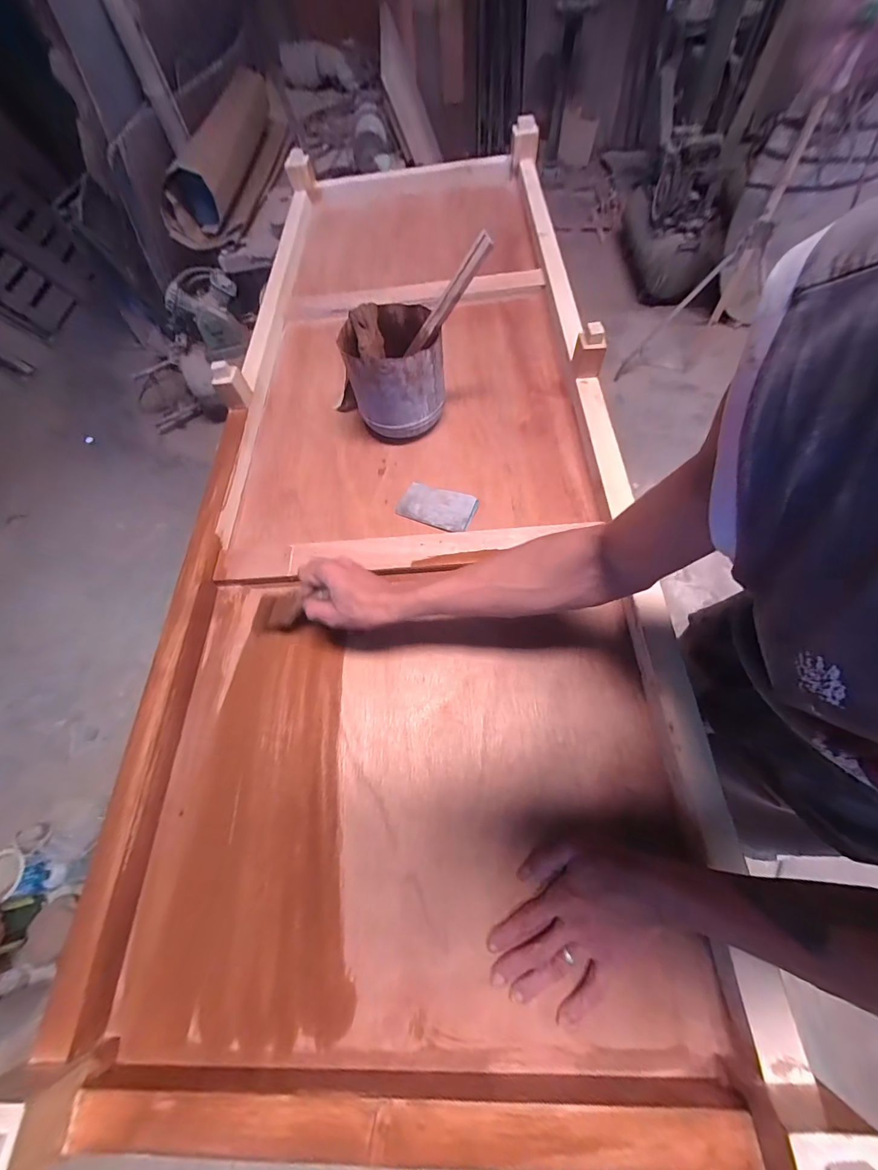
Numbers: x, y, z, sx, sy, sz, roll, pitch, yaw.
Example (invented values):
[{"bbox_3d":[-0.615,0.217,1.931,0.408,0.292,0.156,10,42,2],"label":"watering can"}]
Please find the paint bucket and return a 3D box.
[{"bbox_3d":[-0.063,-0.333,0.641,0.147,0.150,0.146,0,59,5],"label":"paint bucket"}]

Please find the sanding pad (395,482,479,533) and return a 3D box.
[{"bbox_3d":[-0.001,-0.120,0.599,0.109,0.012,0.064,20,63,16],"label":"sanding pad"}]

